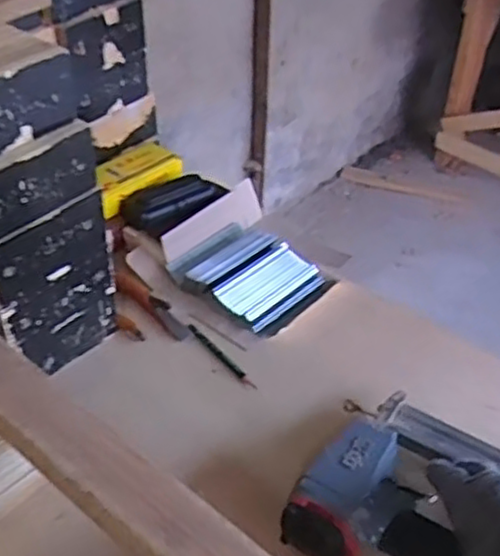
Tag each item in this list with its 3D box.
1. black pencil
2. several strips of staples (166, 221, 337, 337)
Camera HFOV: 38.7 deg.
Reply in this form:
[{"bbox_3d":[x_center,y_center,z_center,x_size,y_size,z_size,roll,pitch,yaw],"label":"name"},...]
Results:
[{"bbox_3d":[-0.029,0.076,0.702,0.008,0.004,0.106,-26,46,-29],"label":"black pencil"},{"bbox_3d":[0.003,-0.004,0.775,0.143,0.024,0.118,30,47,31],"label":"several strips of staples"}]

